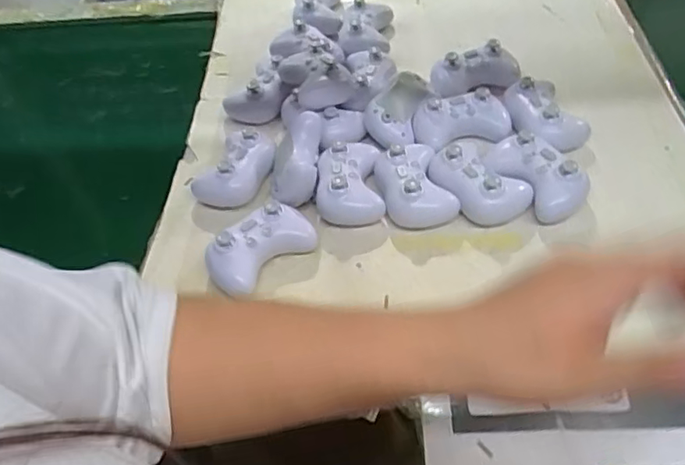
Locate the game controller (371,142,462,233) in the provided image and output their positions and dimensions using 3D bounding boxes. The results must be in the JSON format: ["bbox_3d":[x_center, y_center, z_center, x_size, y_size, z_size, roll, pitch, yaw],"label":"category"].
[{"bbox_3d":[0.074,-0.057,0.610,0.072,0.043,0.101,-13,51,-4],"label":"game controller"}]

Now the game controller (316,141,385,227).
[{"bbox_3d":[0.007,-0.061,0.623,0.072,0.041,0.109,-4,51,3],"label":"game controller"}]

